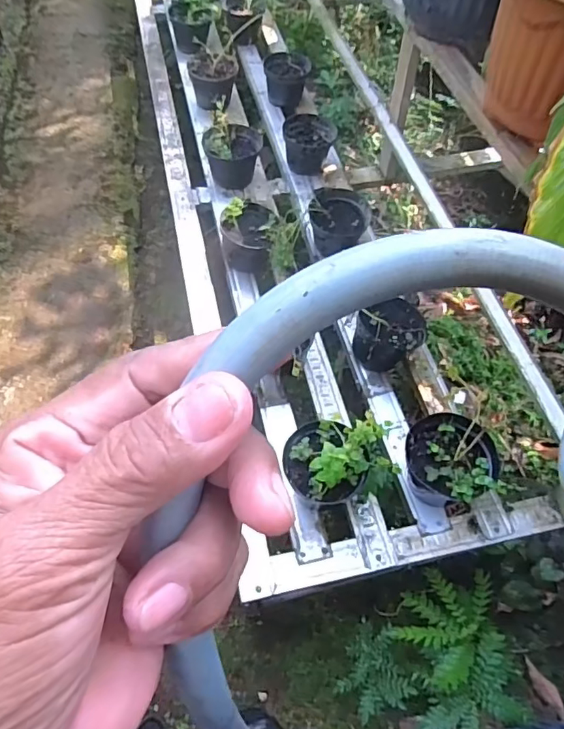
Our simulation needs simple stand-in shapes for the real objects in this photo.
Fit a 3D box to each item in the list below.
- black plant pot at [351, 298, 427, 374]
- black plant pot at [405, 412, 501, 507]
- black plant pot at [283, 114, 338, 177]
[{"bbox_3d":[0.265,-0.073,1.240,0.169,0.115,0.136,-21,62,-17],"label":"black plant pot"},{"bbox_3d":[0.337,0.204,1.055,0.175,0.128,0.181,2,57,-4],"label":"black plant pot"},{"bbox_3d":[0.084,-0.688,1.586,0.148,0.130,0.157,2,57,-4],"label":"black plant pot"}]

